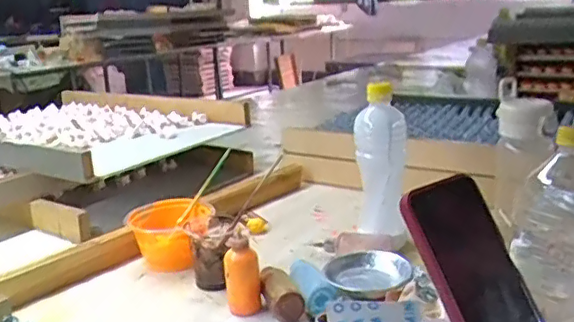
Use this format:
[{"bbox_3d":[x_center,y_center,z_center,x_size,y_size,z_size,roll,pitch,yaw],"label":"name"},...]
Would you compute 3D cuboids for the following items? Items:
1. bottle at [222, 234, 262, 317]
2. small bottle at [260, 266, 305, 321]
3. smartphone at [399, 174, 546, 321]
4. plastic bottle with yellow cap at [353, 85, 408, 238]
[{"bbox_3d":[-0.050,0.127,0.620,0.039,0.083,0.030,-6,15,-7],"label":"bottle"},{"bbox_3d":[-0.008,0.148,0.637,0.035,0.030,0.084,-7,16,-12],"label":"small bottle"},{"bbox_3d":[0.154,0.093,0.451,0.087,0.167,0.017,-14,-16,-29],"label":"smartphone"},{"bbox_3d":[0.124,0.003,0.757,0.064,0.203,0.059,-1,16,7],"label":"plastic bottle with yellow cap"}]

